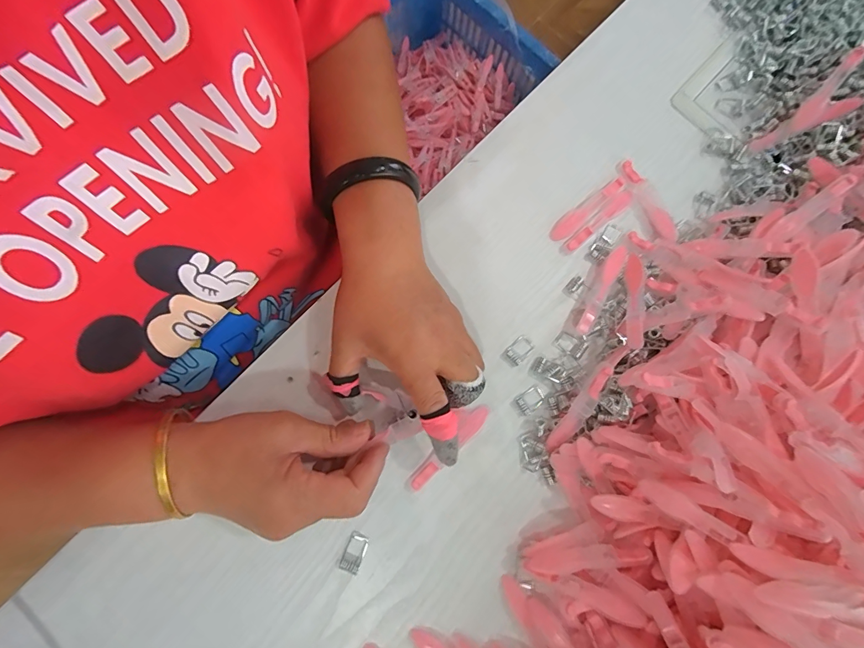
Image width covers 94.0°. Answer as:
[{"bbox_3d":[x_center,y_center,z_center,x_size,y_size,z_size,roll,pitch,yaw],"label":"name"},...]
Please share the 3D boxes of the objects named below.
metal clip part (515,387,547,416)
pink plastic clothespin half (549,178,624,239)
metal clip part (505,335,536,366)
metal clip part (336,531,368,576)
[{"bbox_3d":[0.076,0.058,0.306,0.022,0.006,0.016,-34,84,-6],"label":"metal clip part"},{"bbox_3d":[0.128,-0.096,0.333,0.077,0.004,0.015,-41,85,-7],"label":"pink plastic clothespin half"},{"bbox_3d":[0.068,0.020,0.312,0.022,0.005,0.015,-42,85,-7],"label":"metal clip part"},{"bbox_3d":[-0.054,0.160,0.280,0.015,0.006,0.027,26,82,2],"label":"metal clip part"}]

